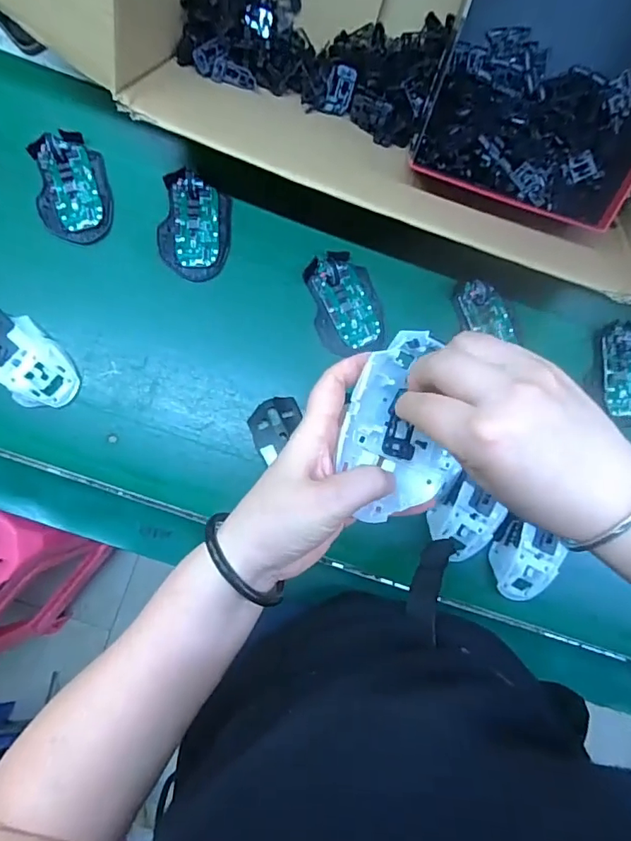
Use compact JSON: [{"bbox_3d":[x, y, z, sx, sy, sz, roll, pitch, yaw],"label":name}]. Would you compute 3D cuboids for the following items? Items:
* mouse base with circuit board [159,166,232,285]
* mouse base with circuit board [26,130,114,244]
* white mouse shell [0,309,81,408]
[{"bbox_3d":[-0.128,-0.203,0.529,0.072,0.019,0.108,2,85,-5],"label":"mouse base with circuit board"},{"bbox_3d":[-0.255,-0.246,0.523,0.072,0.020,0.113,-7,86,-5],"label":"mouse base with circuit board"},{"bbox_3d":[-0.291,-0.061,0.496,0.064,0.037,0.112,-45,90,-7],"label":"white mouse shell"}]

